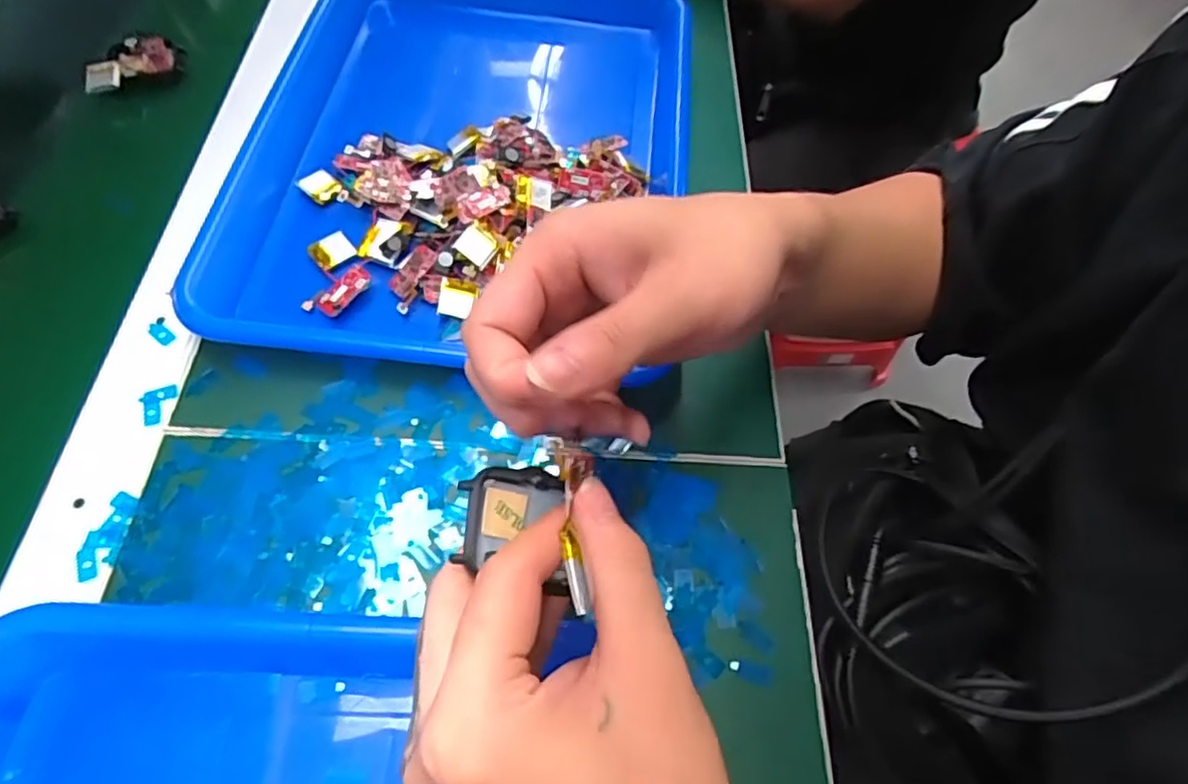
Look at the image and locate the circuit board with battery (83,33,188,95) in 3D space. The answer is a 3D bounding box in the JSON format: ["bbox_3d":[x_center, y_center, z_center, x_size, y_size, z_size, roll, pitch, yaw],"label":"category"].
[{"bbox_3d":[-0.303,-0.217,0.417,0.061,0.010,0.041,-31,70,-19],"label":"circuit board with battery"}]

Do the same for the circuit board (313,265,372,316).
[{"bbox_3d":[-0.132,-0.053,0.333,0.019,0.004,0.030,39,80,24],"label":"circuit board"}]

